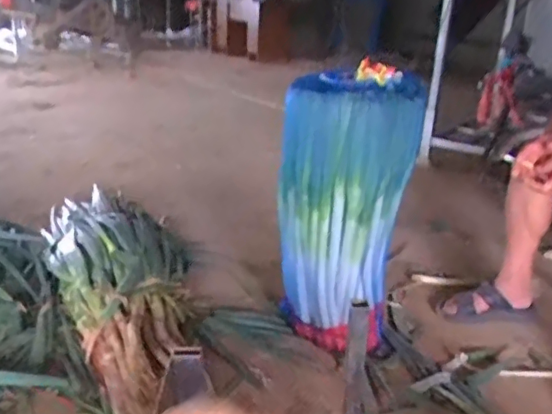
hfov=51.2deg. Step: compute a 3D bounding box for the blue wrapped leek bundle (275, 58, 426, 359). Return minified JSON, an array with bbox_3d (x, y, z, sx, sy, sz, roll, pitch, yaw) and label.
[{"bbox_3d":[0.164,0.015,1.417,0.321,0.684,0.260,6,21,9],"label":"blue wrapped leek bundle"}]

